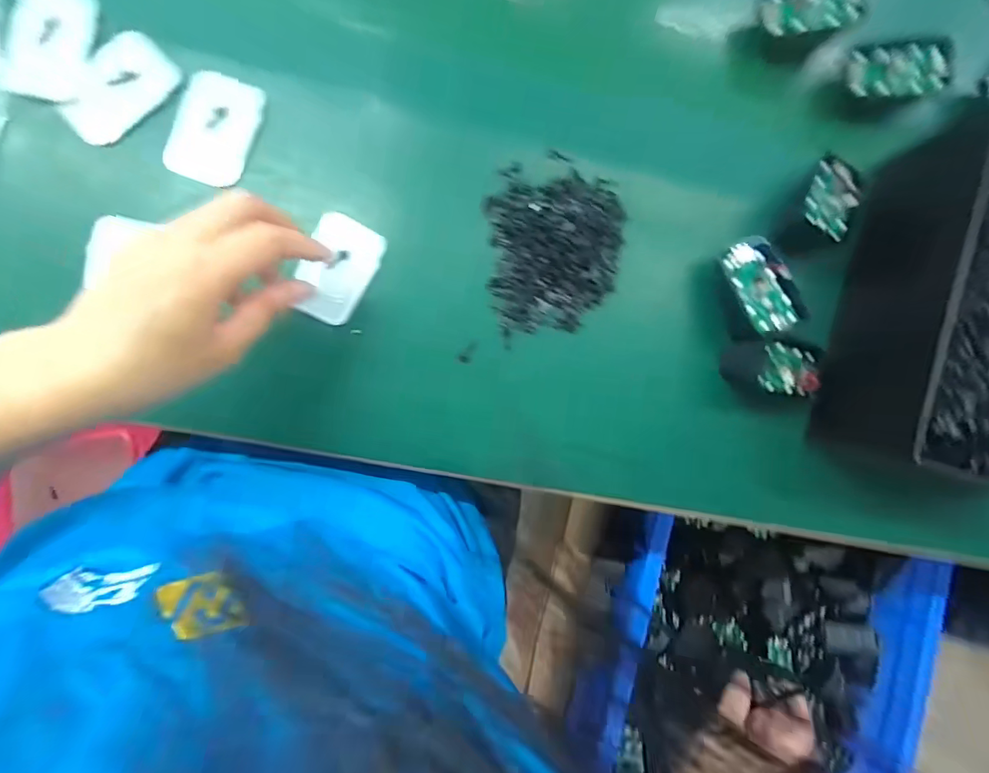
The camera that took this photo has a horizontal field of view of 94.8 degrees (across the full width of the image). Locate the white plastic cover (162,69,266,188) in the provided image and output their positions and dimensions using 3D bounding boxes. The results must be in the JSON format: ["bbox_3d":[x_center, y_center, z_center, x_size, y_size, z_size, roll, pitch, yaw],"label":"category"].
[{"bbox_3d":[-0.186,-0.172,0.304,0.049,0.006,0.072,16,87,-7],"label":"white plastic cover"}]

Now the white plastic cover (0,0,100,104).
[{"bbox_3d":[-0.282,-0.218,0.287,0.044,0.007,0.068,16,87,-7],"label":"white plastic cover"}]

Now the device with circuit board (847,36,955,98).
[{"bbox_3d":[0.306,-0.241,0.343,0.062,0.013,0.042,3,92,15],"label":"device with circuit board"}]

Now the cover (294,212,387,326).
[{"bbox_3d":[-0.107,-0.079,0.309,0.046,0.009,0.071,22,86,-7],"label":"cover"}]

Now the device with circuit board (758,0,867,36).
[{"bbox_3d":[0.235,-0.283,0.334,0.075,0.009,0.039,-10,91,4],"label":"device with circuit board"}]

